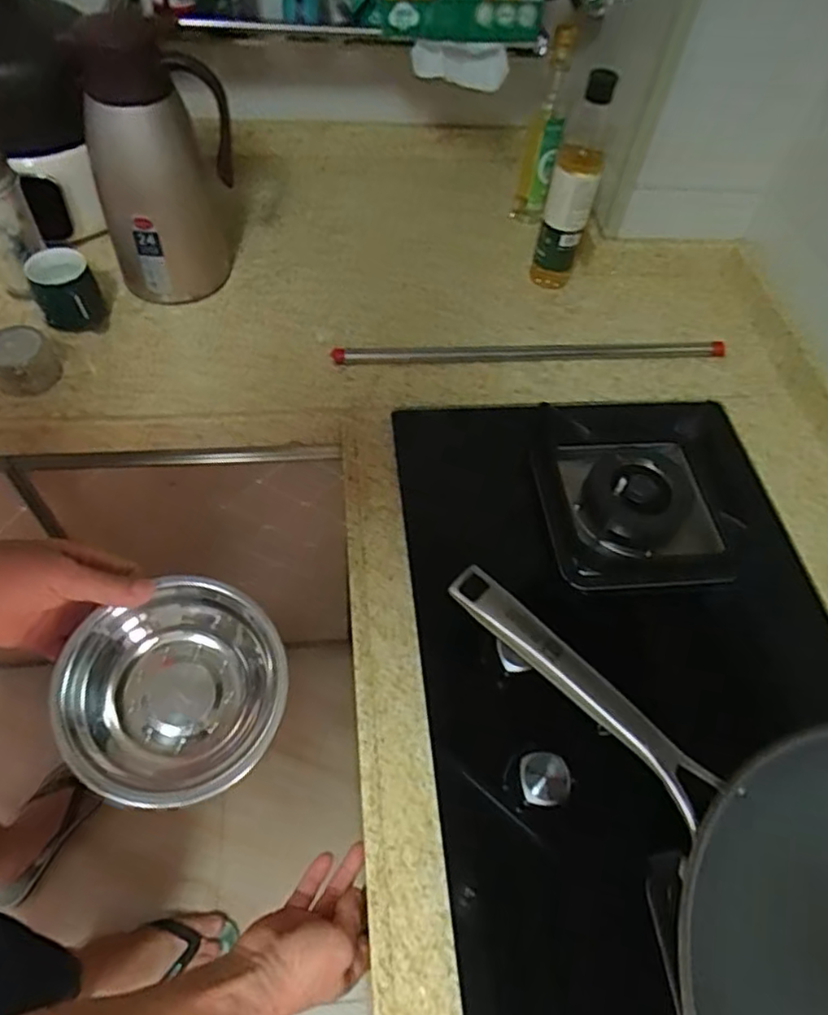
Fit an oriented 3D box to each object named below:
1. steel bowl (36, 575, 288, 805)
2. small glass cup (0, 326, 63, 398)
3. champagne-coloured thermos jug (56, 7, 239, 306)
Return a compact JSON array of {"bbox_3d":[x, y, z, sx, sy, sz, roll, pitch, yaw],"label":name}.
[{"bbox_3d":[-0.170,0.128,0.466,0.152,0.065,0.152,3,70,-10],"label":"steel bowl"},{"bbox_3d":[-0.458,-0.171,0.762,0.071,0.045,0.070,2,55,-3],"label":"small glass cup"},{"bbox_3d":[-0.307,-0.413,0.794,0.170,0.288,0.141,-18,59,-16],"label":"champagne-coloured thermos jug"}]

